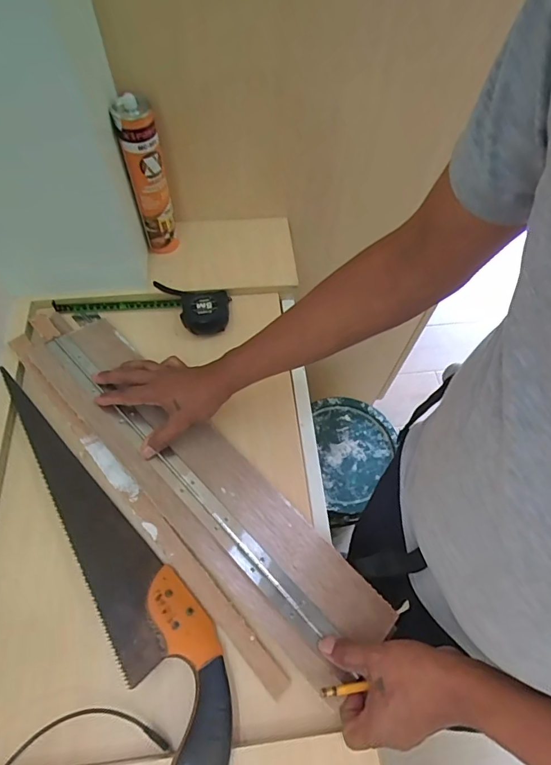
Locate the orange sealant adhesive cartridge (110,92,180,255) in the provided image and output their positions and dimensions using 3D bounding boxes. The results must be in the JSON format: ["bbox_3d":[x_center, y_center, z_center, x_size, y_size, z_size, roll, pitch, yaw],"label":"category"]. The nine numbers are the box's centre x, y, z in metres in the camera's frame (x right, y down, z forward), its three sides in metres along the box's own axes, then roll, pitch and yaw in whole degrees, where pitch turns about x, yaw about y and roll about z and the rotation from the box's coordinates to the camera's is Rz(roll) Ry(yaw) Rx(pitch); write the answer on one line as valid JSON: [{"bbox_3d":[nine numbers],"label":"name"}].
[{"bbox_3d":[-0.178,-0.282,0.613,0.057,0.210,0.040,-16,63,-11],"label":"orange sealant adhesive cartridge"}]

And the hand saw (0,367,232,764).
[{"bbox_3d":[-0.196,0.169,0.495,0.082,0.024,0.506,-34,68,-19],"label":"hand saw"}]

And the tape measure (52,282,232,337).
[{"bbox_3d":[-0.205,-0.127,0.666,0.275,0.044,0.085,10,61,3],"label":"tape measure"}]

